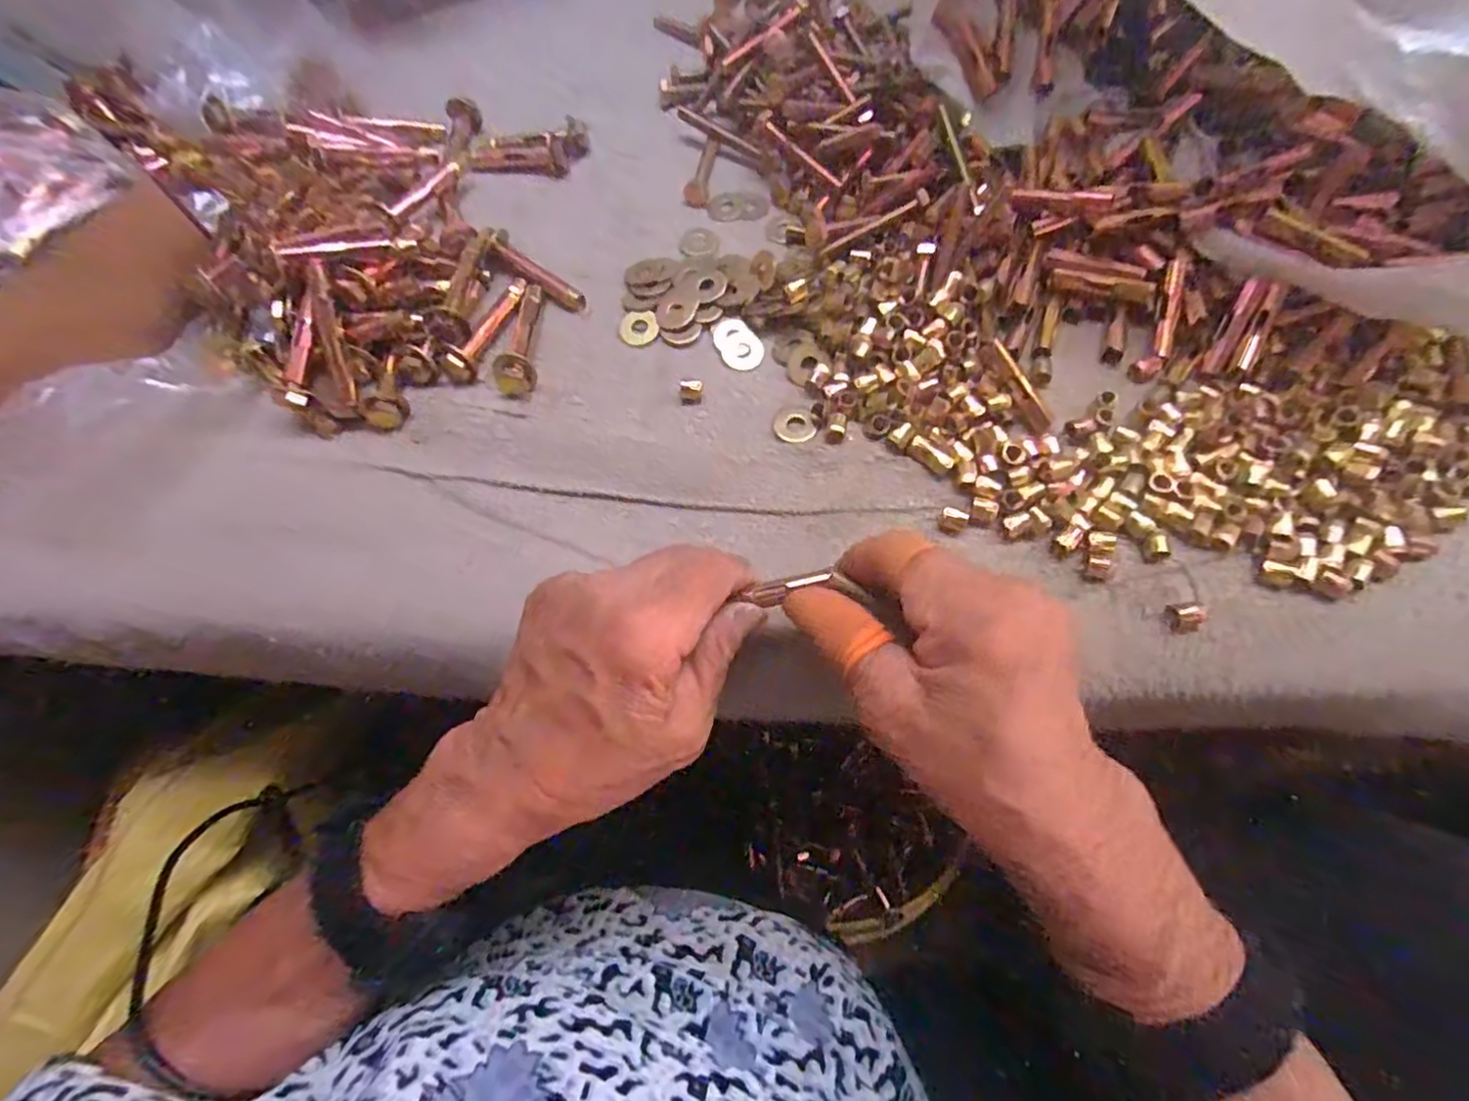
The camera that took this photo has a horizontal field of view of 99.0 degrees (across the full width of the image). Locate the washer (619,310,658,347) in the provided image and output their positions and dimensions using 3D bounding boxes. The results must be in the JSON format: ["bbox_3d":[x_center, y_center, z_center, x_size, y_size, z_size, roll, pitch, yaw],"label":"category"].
[{"bbox_3d":[-0.049,-0.114,0.323,0.020,0.004,0.019,-2,66,2],"label":"washer"}]

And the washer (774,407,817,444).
[{"bbox_3d":[0.028,-0.059,0.294,0.017,0.004,0.020,-20,67,-6],"label":"washer"}]

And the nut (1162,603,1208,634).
[{"bbox_3d":[0.180,0.026,0.249,0.013,0.009,0.011,-8,66,-1],"label":"nut"}]

